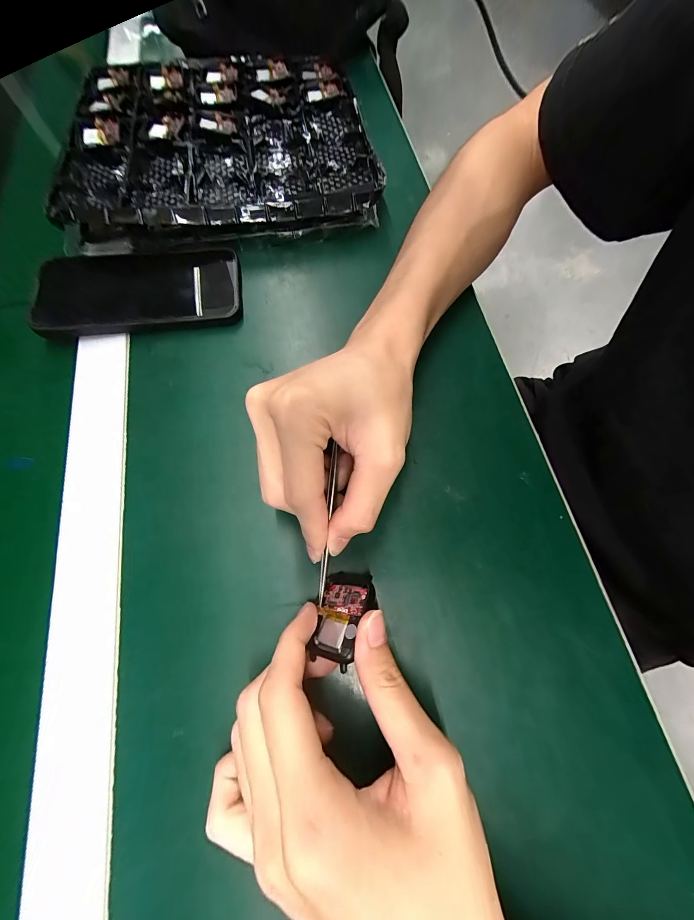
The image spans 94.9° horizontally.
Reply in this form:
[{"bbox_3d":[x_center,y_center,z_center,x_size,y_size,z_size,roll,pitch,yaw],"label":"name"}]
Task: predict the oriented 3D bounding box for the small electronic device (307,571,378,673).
[{"bbox_3d":[-0.002,0.088,0.183,0.038,0.012,0.051,-10,45,41],"label":"small electronic device"}]

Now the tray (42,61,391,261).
[{"bbox_3d":[-0.123,-0.325,0.318,0.279,0.032,0.265,-7,71,-3],"label":"tray"}]

